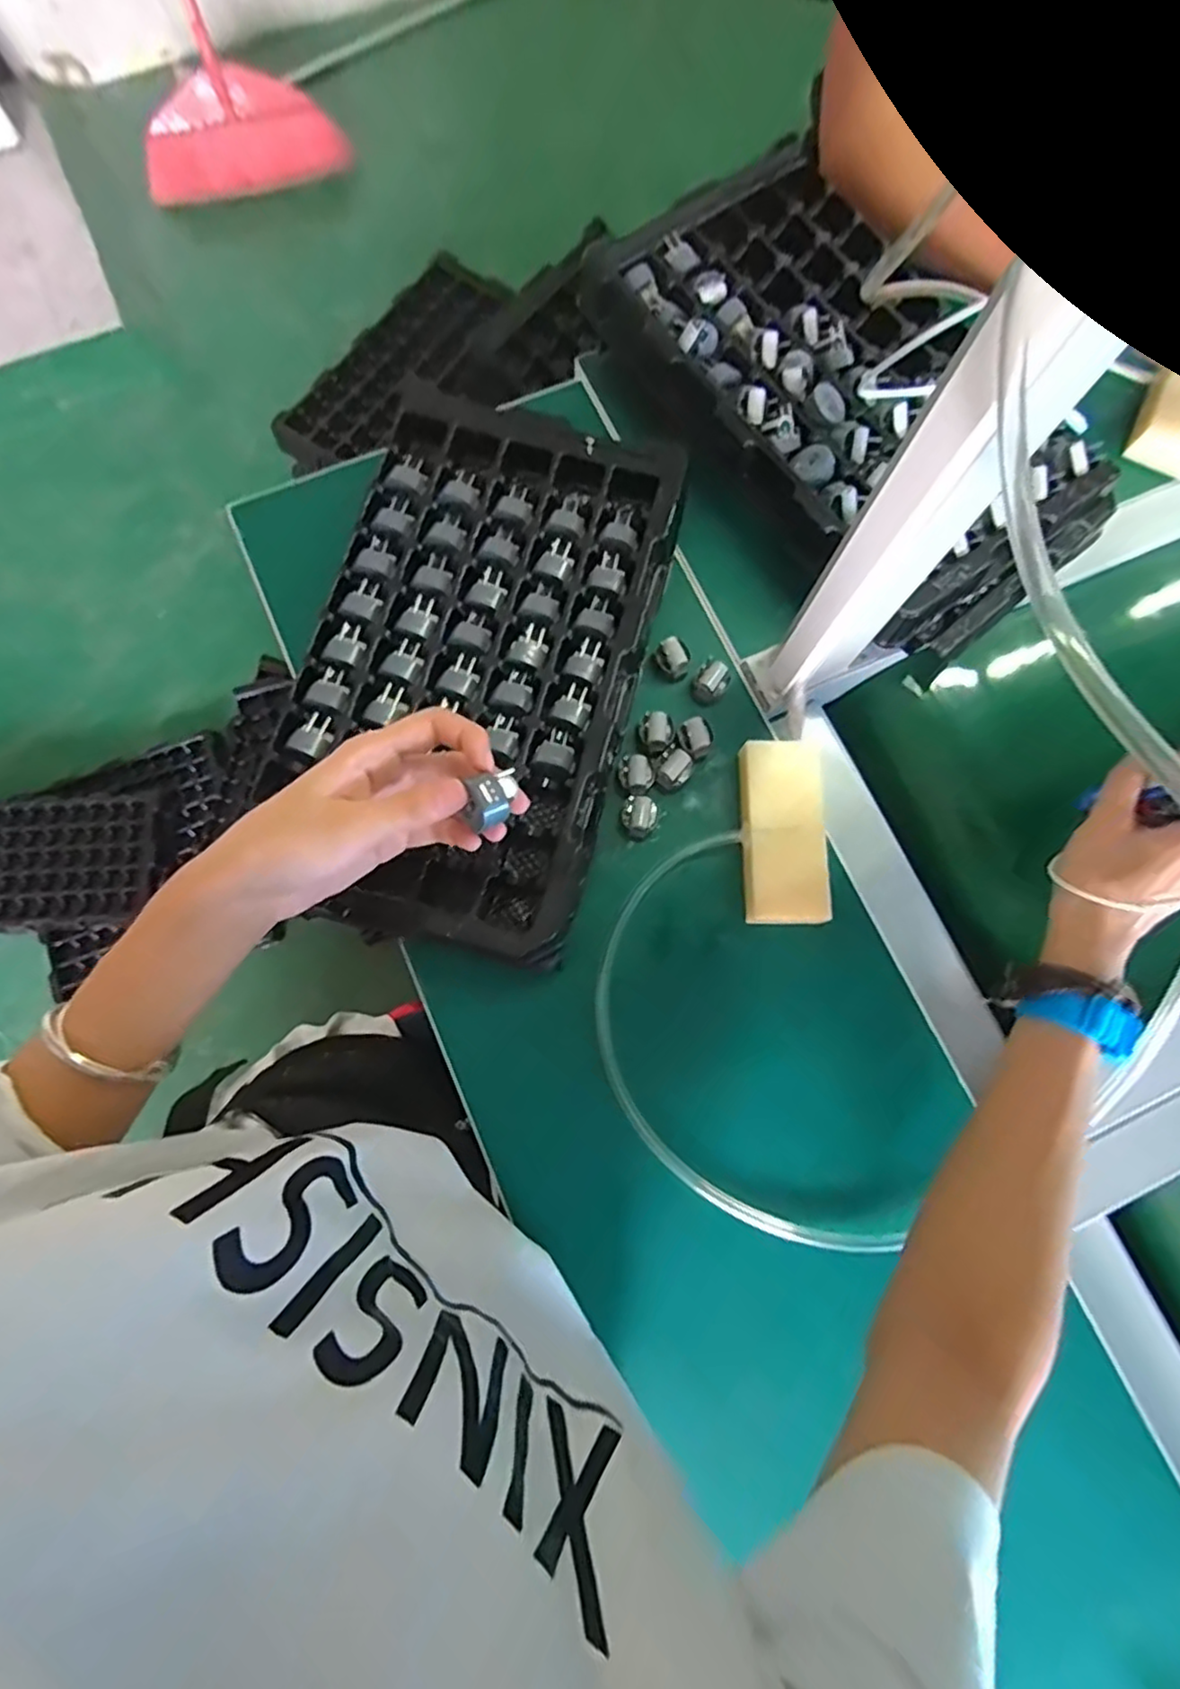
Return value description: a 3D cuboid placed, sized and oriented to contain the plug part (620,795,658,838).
[{"bbox_3d":[0.033,-0.020,0.445,0.024,0.018,0.026,22,78,4],"label":"plug part"}]

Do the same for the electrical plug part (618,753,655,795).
[{"bbox_3d":[0.031,-0.046,0.446,0.025,0.021,0.023,3,78,0],"label":"electrical plug part"}]

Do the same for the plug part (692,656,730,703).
[{"bbox_3d":[0.084,-0.114,0.464,0.022,0.021,0.023,34,79,6],"label":"plug part"}]

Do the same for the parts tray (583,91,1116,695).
[{"bbox_3d":[0.174,-0.324,0.478,0.216,0.048,0.360,-36,81,-8],"label":"parts tray"}]

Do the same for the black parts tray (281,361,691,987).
[{"bbox_3d":[-0.071,-0.115,0.427,0.197,0.037,0.349,14,78,2],"label":"black parts tray"}]

